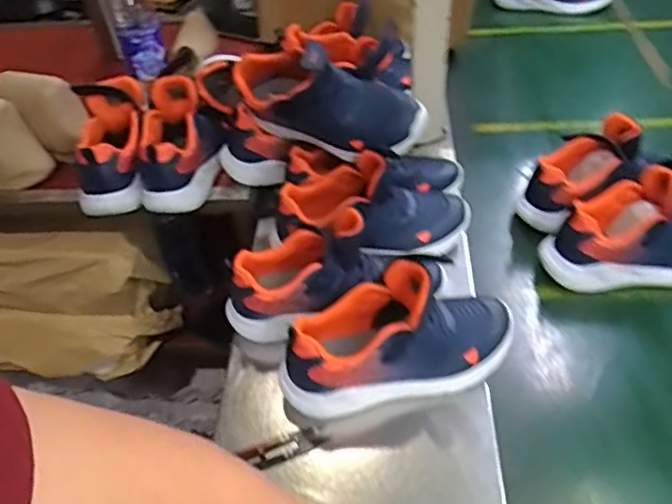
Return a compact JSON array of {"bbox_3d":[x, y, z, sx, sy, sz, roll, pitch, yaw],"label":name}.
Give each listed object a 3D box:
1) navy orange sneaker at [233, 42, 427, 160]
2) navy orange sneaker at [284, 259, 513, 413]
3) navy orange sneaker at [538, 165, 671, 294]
[{"bbox_3d":[-0.015,-0.168,0.671,0.216,0.126,0.088,12,48,19],"label":"navy orange sneaker"},{"bbox_3d":[0.062,0.078,0.575,0.236,0.113,0.082,-12,45,-5],"label":"navy orange sneaker"},{"bbox_3d":[0.368,-0.026,0.701,0.236,0.119,0.096,-6,45,2],"label":"navy orange sneaker"}]

